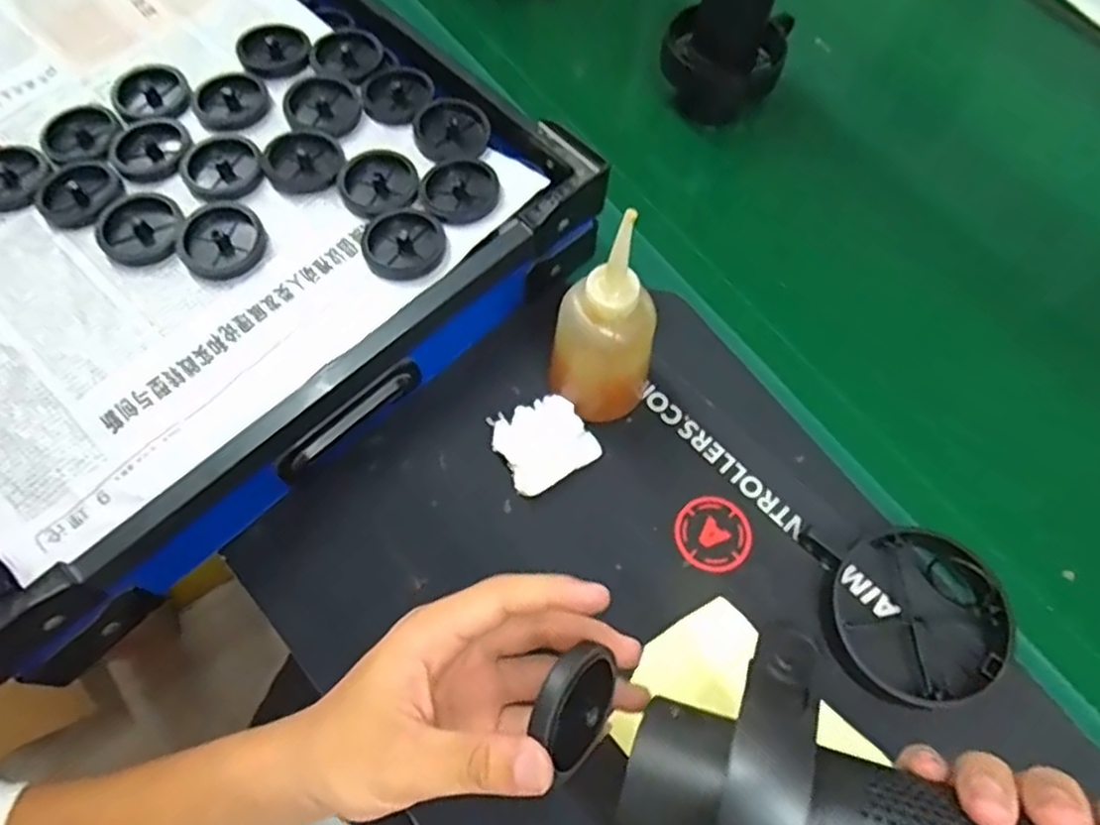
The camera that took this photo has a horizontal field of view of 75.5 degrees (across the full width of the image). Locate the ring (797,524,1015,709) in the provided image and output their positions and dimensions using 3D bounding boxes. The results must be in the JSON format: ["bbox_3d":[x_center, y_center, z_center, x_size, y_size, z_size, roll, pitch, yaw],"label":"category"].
[{"bbox_3d":[0.209,0.116,0.411,0.099,0.033,0.099,1,62,-2],"label":"ring"}]

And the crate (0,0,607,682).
[{"bbox_3d":[-0.352,-0.214,0.545,0.466,0.091,0.684,-38,70,-20],"label":"crate"}]

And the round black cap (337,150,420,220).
[{"bbox_3d":[-0.118,-0.157,0.485,0.050,0.013,0.052,1,62,-2],"label":"round black cap"}]

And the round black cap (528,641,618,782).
[{"bbox_3d":[0.011,0.119,0.284,0.010,0.058,0.044,17,48,28],"label":"round black cap"}]

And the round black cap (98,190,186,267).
[{"bbox_3d":[-0.275,-0.123,0.479,0.054,0.016,0.059,1,62,-2],"label":"round black cap"}]

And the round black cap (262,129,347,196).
[{"bbox_3d":[-0.172,-0.176,0.496,0.053,0.011,0.058,1,62,-2],"label":"round black cap"}]

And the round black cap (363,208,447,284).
[{"bbox_3d":[-0.094,-0.110,0.464,0.052,0.010,0.052,1,62,-2],"label":"round black cap"}]

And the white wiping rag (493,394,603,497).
[{"bbox_3d":[-0.004,0.019,0.462,0.058,0.021,0.053,-30,67,-17],"label":"white wiping rag"}]

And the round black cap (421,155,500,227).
[{"bbox_3d":[-0.062,-0.154,0.487,0.050,0.007,0.061,-18,64,-12],"label":"round black cap"}]

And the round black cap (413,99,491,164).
[{"bbox_3d":[-0.070,-0.206,0.514,0.051,0.013,0.051,1,62,-2],"label":"round black cap"}]

